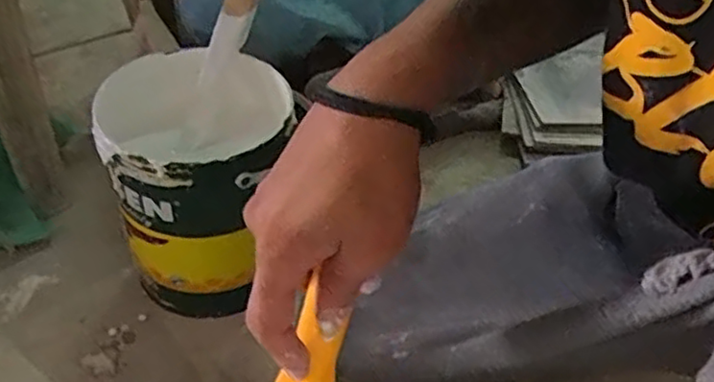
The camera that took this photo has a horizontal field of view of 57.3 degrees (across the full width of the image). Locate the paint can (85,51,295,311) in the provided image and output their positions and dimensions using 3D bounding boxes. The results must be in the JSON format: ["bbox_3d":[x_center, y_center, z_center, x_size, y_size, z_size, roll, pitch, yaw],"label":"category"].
[{"bbox_3d":[-0.143,0.010,0.636,0.166,0.237,0.166,1,36,-1],"label":"paint can"}]

